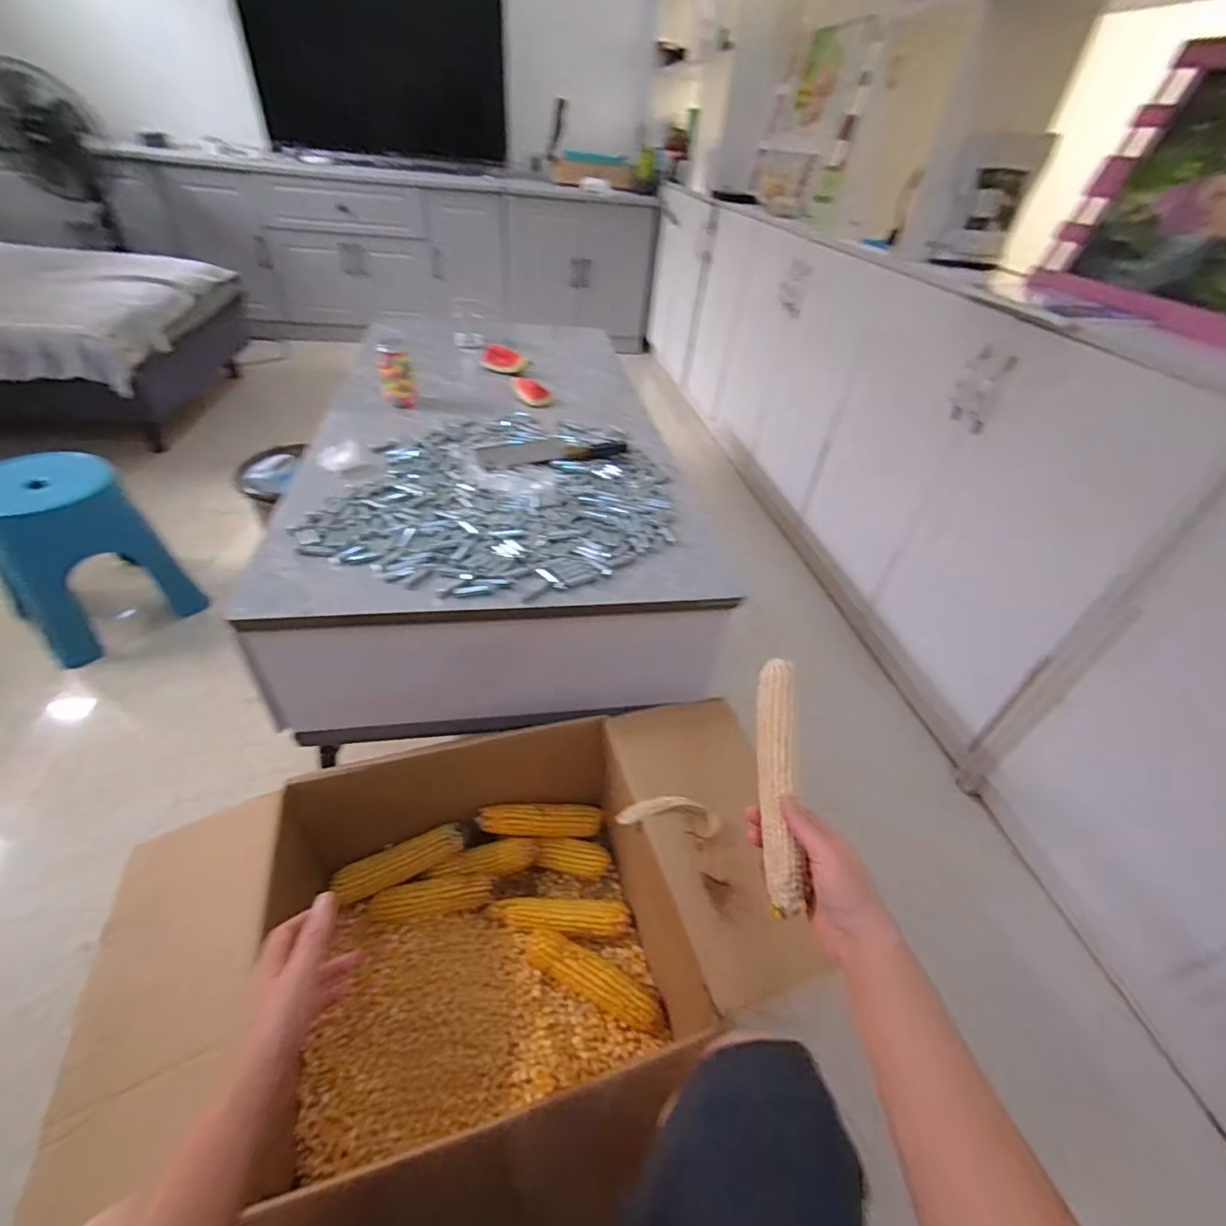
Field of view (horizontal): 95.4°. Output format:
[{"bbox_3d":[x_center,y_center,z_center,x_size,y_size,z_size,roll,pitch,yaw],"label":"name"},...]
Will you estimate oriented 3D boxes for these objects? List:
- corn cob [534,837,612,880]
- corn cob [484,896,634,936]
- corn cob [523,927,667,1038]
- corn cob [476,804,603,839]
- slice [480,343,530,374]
[{"bbox_3d":[-0.066,0.399,0.914,0.132,0.043,0.048,18,39,-16],"label":"corn cob"},{"bbox_3d":[-0.078,0.460,0.850,0.212,0.046,0.061,4,41,-3],"label":"corn cob"},{"bbox_3d":[-0.020,0.524,0.787,0.217,0.040,0.050,31,45,4],"label":"corn cob"},{"bbox_3d":[-0.109,0.342,0.918,0.212,0.041,0.051,10,38,-24],"label":"corn cob"},{"bbox_3d":[-0.272,-0.640,1.411,0.112,0.060,0.033,1,42,-6],"label":"slice"}]

